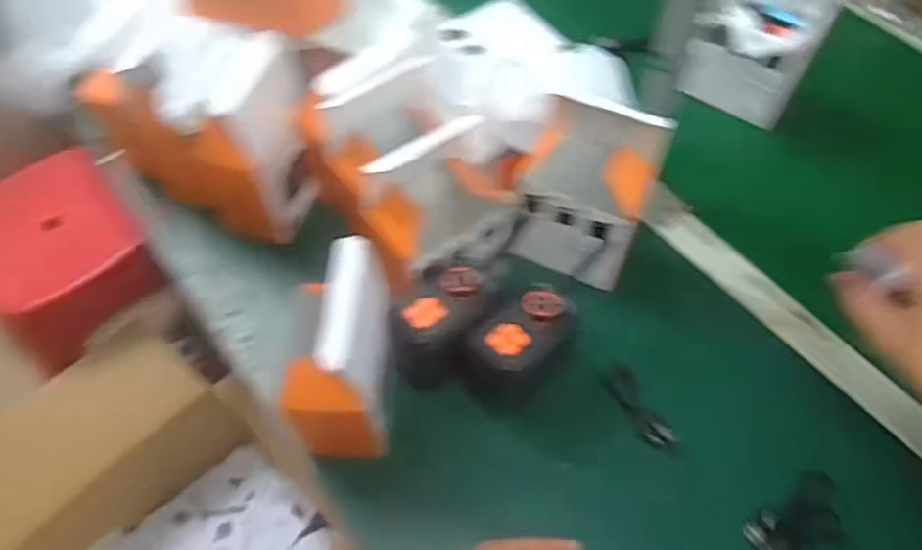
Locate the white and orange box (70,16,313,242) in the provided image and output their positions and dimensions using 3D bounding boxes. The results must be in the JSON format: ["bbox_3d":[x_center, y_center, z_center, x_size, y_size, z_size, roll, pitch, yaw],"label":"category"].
[{"bbox_3d":[-0.238,-0.142,0.615,0.191,0.162,0.109,22,61,13],"label":"white and orange box"}]

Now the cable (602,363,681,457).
[{"bbox_3d":[0.151,0.113,0.573,0.024,0.018,0.082,-29,63,-16],"label":"cable"}]

